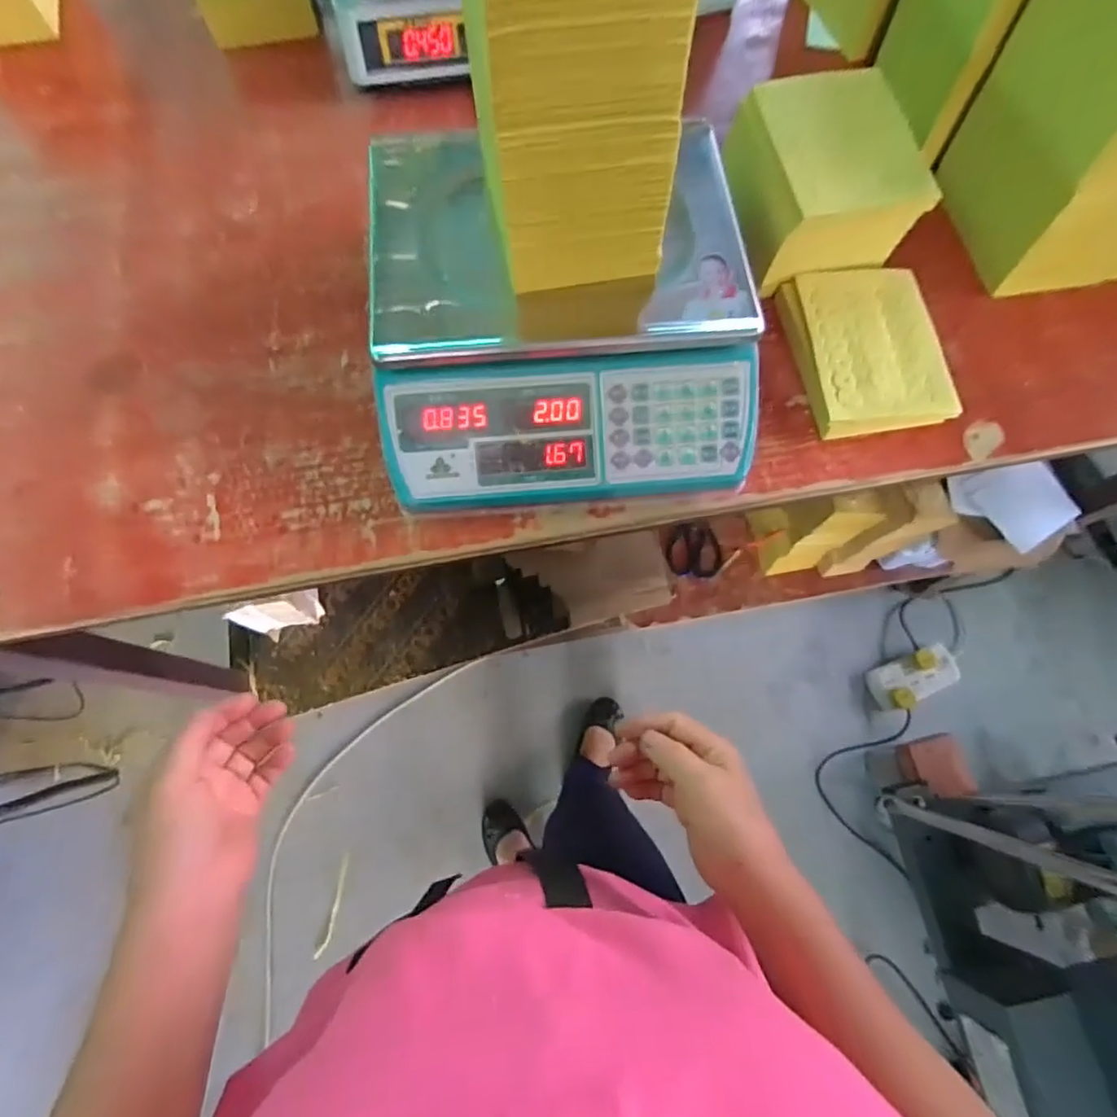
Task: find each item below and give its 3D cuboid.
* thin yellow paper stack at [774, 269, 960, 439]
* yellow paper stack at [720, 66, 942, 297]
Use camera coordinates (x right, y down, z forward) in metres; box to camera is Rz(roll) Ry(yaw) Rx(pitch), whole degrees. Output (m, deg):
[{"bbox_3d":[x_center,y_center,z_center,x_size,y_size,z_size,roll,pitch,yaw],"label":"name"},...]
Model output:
[{"bbox_3d":[0.280,-0.190,0.527,0.117,0.032,0.165,-6,73,-2],"label":"thin yellow paper stack"},{"bbox_3d":[0.239,-0.349,0.524,0.128,0.085,0.152,-13,74,-6],"label":"yellow paper stack"}]

